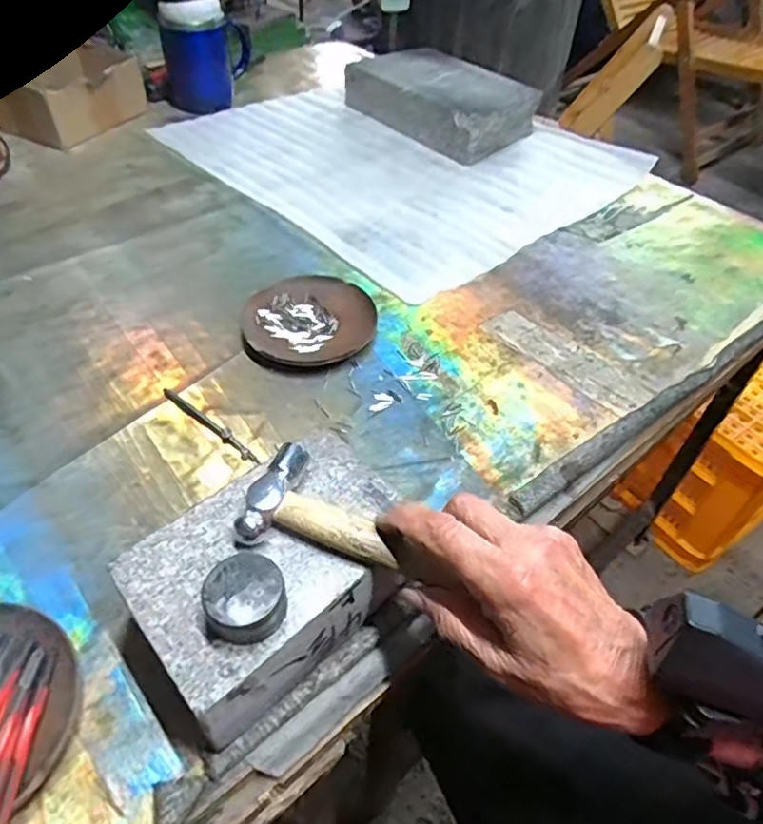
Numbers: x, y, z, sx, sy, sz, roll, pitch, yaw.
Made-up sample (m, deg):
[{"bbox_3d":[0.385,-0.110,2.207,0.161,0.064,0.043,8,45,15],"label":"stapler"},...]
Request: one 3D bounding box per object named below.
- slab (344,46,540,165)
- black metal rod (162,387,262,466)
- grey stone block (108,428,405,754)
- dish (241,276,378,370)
[{"bbox_3d":[0.085,-0.432,0.825,0.156,0.058,0.236,-33,57,-29],"label":"slab"},{"bbox_3d":[-0.128,0.007,0.446,0.102,0.004,0.010,33,54,25],"label":"black metal rod"},{"bbox_3d":[-0.056,0.091,0.336,0.143,0.070,0.106,-30,56,-27],"label":"grey stone block"},{"bbox_3d":[-0.063,-0.080,0.525,0.112,0.015,0.102,-7,48,-10],"label":"dish"}]

